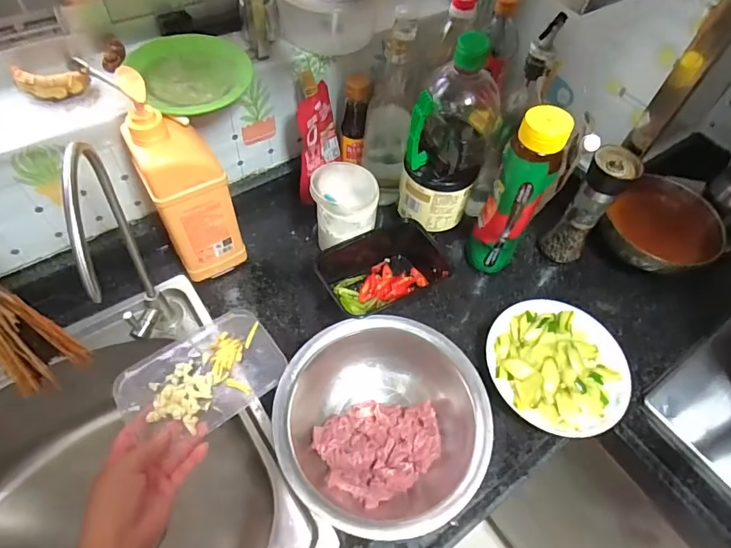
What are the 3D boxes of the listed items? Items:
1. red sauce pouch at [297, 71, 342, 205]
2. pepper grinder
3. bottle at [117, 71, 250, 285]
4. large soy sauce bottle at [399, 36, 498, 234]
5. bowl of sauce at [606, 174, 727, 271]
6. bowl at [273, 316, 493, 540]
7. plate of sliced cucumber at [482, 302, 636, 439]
[{"bbox_3d":[-0.068,-0.195,0.654,0.040,0.185,0.095,20,57,8],"label":"red sauce pouch"},{"bbox_3d":[0.306,-0.087,0.634,0.055,0.188,0.061,29,59,14],"label":"pepper grinder"},{"bbox_3d":[-0.207,-0.096,0.537,0.082,0.283,0.061,-25,62,-19],"label":"bottle"},{"bbox_3d":[0.118,-0.187,0.596,0.103,0.252,0.127,19,57,8],"label":"large soy sauce bottle"},{"bbox_3d":[0.443,-0.062,0.691,0.153,0.086,0.149,-39,67,-26],"label":"bowl of sauce"},{"bbox_3d":[0.017,0.166,0.505,0.222,0.078,0.213,2,57,-3],"label":"bowl"},{"bbox_3d":[0.242,0.117,0.583,0.162,0.035,0.176,2,57,-3],"label":"plate of sliced cucumber"}]

